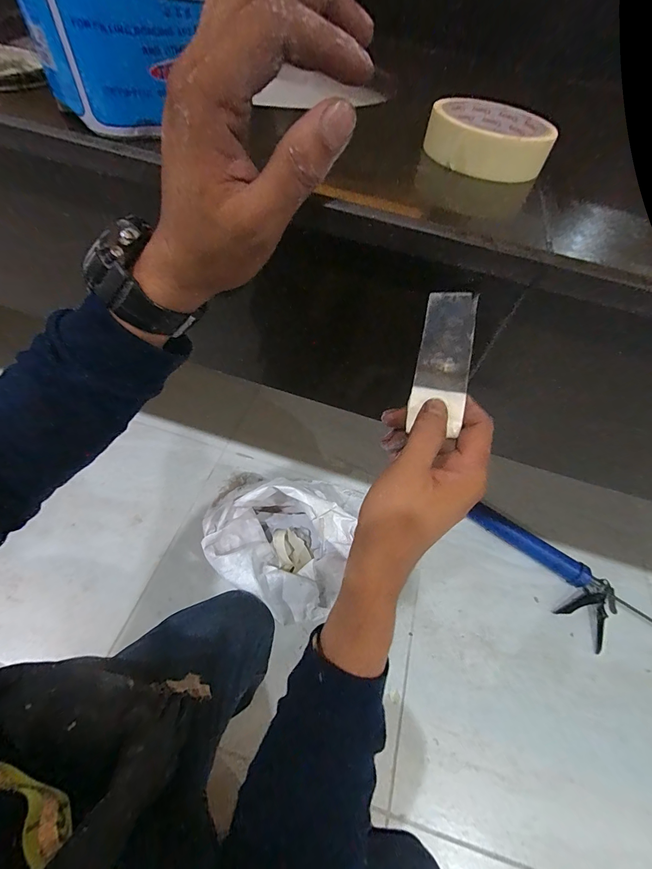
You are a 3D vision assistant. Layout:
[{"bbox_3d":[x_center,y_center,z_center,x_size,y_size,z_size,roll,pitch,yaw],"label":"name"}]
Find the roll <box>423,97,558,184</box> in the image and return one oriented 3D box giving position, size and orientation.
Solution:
[{"bbox_3d":[0.122,-0.227,0.270,0.087,0.031,0.088,16,55,3],"label":"roll"}]

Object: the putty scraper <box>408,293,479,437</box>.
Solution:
[{"bbox_3d":[0.083,-0.050,0.248,0.036,0.093,0.004,11,12,16],"label":"putty scraper"}]

